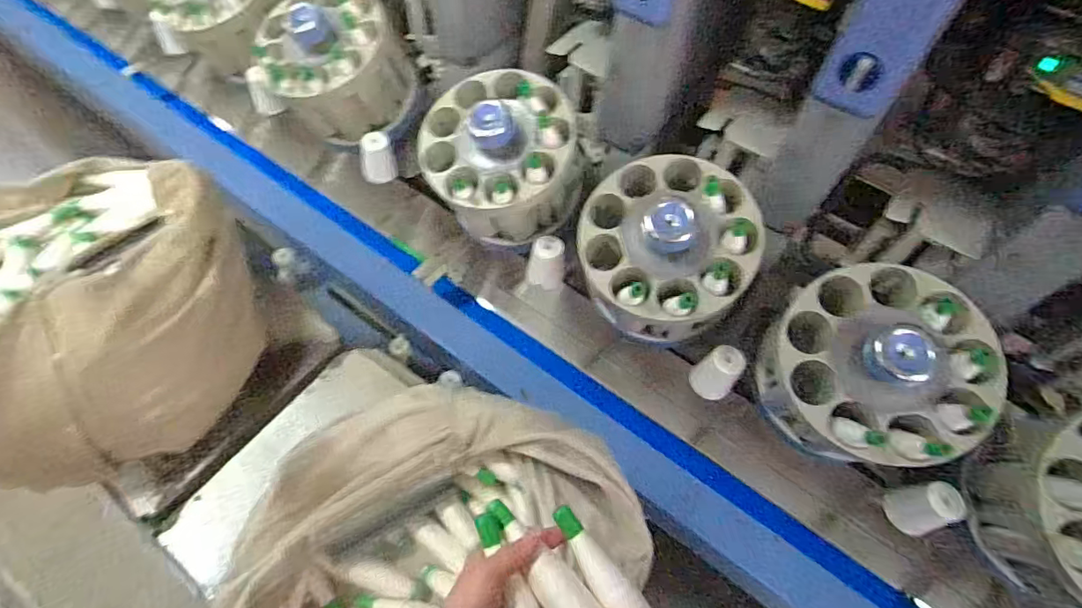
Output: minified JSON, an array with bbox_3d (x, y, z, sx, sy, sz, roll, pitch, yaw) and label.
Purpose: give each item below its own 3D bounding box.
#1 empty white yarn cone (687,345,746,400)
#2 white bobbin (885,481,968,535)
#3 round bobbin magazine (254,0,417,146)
[{"bbox_3d":[0.267,0.102,0.783,0.056,0.074,0.061,1,57,-2],"label":"empty white yarn cone"},{"bbox_3d":[0.520,0.281,0.708,0.052,0.095,0.066,-21,61,-15],"label":"white bobbin"},{"bbox_3d":[-0.387,-0.456,0.974,0.241,0.170,0.245,-1,81,3],"label":"round bobbin magazine"}]

